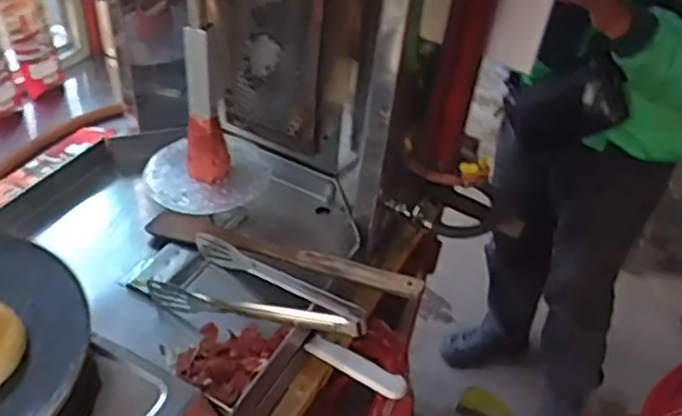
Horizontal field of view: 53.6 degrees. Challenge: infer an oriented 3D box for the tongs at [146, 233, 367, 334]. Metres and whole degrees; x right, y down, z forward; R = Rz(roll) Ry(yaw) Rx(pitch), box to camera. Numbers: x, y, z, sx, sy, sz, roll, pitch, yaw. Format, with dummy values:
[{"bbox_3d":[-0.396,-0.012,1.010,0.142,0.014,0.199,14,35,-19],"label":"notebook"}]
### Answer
[{"bbox_3d":[-0.083,0.091,0.705,0.233,0.040,0.086,13,41,27],"label":"tongs"}]

